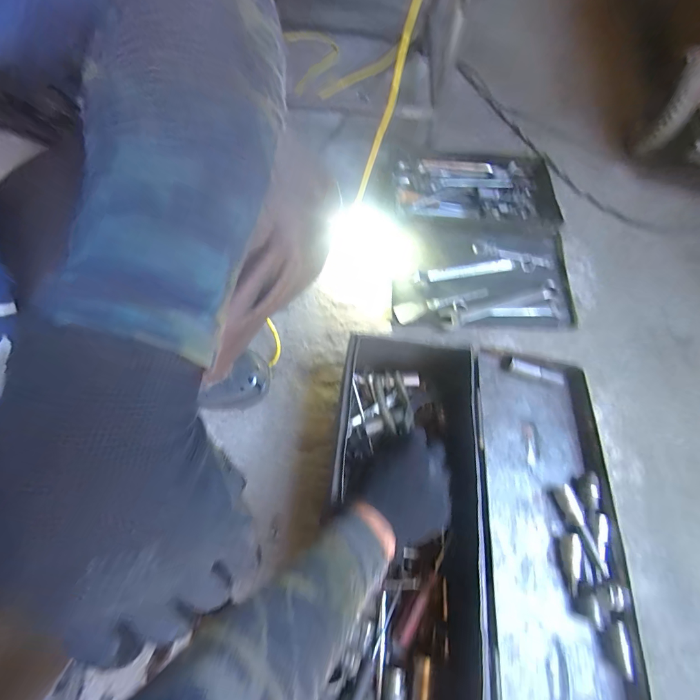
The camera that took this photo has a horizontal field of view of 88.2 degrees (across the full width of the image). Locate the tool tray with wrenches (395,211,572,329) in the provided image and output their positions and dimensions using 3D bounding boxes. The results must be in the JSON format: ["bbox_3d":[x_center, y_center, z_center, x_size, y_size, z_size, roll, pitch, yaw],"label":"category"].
[{"bbox_3d":[0.242,-0.138,0.666,0.320,0.036,0.223,6,64,0],"label":"tool tray with wrenches"}]

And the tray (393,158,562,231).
[{"bbox_3d":[0.252,-0.329,0.740,0.326,0.043,0.196,7,64,1],"label":"tray"}]

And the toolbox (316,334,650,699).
[{"bbox_3d":[0.136,0.221,0.421,0.321,0.148,0.448,8,64,1],"label":"toolbox"}]

